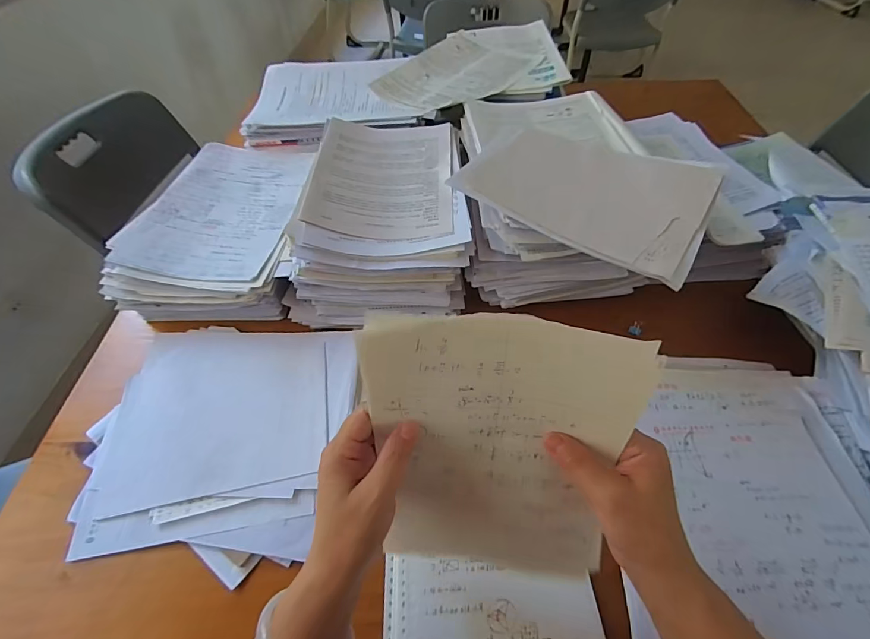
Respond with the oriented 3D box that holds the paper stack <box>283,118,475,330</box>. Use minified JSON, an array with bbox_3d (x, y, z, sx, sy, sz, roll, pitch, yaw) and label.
[{"bbox_3d":[-0.078,-0.170,0.613,0.236,0.129,0.300,-2,53,1],"label":"paper stack"}]

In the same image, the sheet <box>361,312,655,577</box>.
[{"bbox_3d":[0.044,0.124,0.320,0.180,0.284,0.024,3,32,6],"label":"sheet"}]

